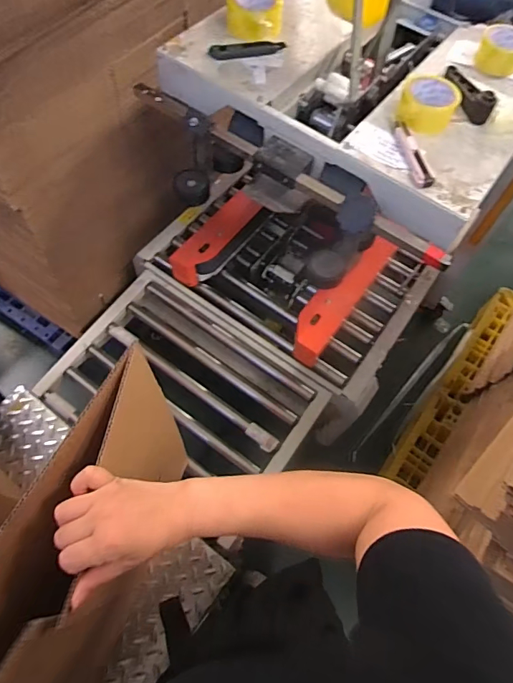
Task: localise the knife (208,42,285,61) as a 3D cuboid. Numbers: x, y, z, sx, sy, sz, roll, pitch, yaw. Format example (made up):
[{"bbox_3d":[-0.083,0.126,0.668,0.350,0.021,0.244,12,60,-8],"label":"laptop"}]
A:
[{"bbox_3d":[-0.015,-0.585,0.877,0.156,0.023,0.021,-18,65,-12],"label":"knife"}]

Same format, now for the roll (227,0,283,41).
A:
[{"bbox_3d":[-0.004,-0.667,0.894,0.114,0.053,0.108,2,62,-3],"label":"roll"}]

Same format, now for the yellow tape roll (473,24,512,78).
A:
[{"bbox_3d":[0.503,-0.595,0.897,0.093,0.060,0.095,1,62,-3],"label":"yellow tape roll"}]

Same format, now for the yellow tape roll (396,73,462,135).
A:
[{"bbox_3d":[0.319,-0.446,0.813,0.100,0.055,0.107,1,62,-3],"label":"yellow tape roll"}]

